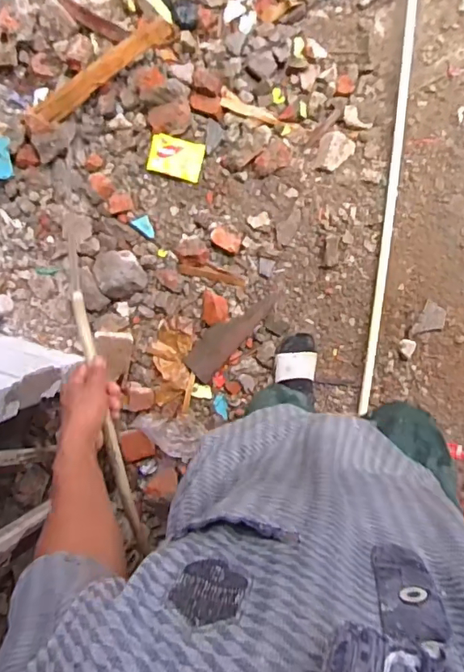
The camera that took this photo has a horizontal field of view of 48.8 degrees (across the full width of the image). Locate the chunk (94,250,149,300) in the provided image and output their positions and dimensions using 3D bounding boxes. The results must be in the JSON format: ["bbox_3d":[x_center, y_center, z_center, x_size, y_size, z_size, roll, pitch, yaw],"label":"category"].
[{"bbox_3d":[-0.301,-0.165,1.355,0.115,0.073,0.133,-32,89,8],"label":"chunk"}]

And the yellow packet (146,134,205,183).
[{"bbox_3d":[-0.149,-0.475,1.360,0.146,0.009,0.098,16,96,6],"label":"yellow packet"}]

